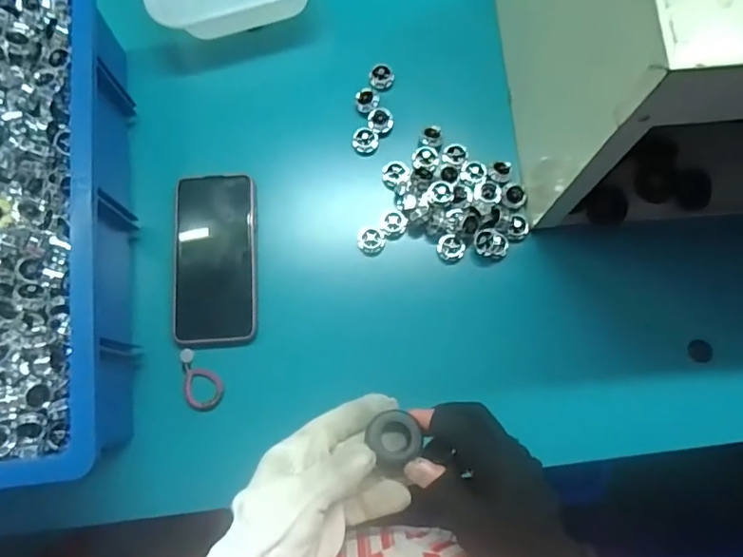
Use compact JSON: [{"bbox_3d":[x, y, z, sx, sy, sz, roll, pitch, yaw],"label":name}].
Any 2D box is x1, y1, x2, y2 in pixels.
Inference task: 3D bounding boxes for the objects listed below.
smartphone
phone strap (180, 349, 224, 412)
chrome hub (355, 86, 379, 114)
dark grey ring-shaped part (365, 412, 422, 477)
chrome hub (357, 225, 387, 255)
[{"bbox_3d":[-0.152,-0.022,0.520,0.077,0.015,0.168,-4,78,1],"label":"smartphone"},{"bbox_3d":[-0.159,0.093,0.498,0.034,0.005,0.059,-13,79,-1],"label":"phone strap"},{"bbox_3d":[-0.005,-0.187,0.558,0.022,0.009,0.025,-37,80,-6],"label":"chrome hub"},{"bbox_3d":[0.016,0.112,0.368,0.037,0.014,0.034,-43,81,-7],"label":"dark grey ring-shaped part"},{"bbox_3d":[0.000,-0.038,0.527,0.028,0.016,0.026,0,79,1],"label":"chrome hub"}]

